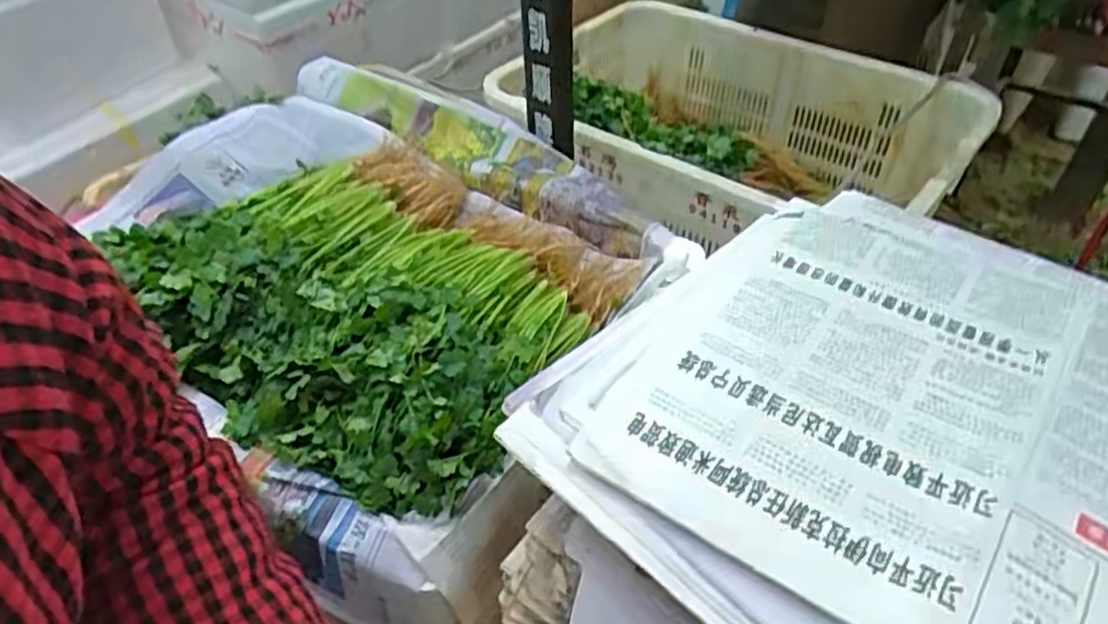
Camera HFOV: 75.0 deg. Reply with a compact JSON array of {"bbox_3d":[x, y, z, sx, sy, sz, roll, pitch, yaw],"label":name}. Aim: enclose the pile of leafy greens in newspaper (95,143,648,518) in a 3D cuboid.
[{"bbox_3d":[-0.134,-0.026,0.644,0.373,0.107,0.354,27,51,26],"label":"pile of leafy greens in newspaper"}]

